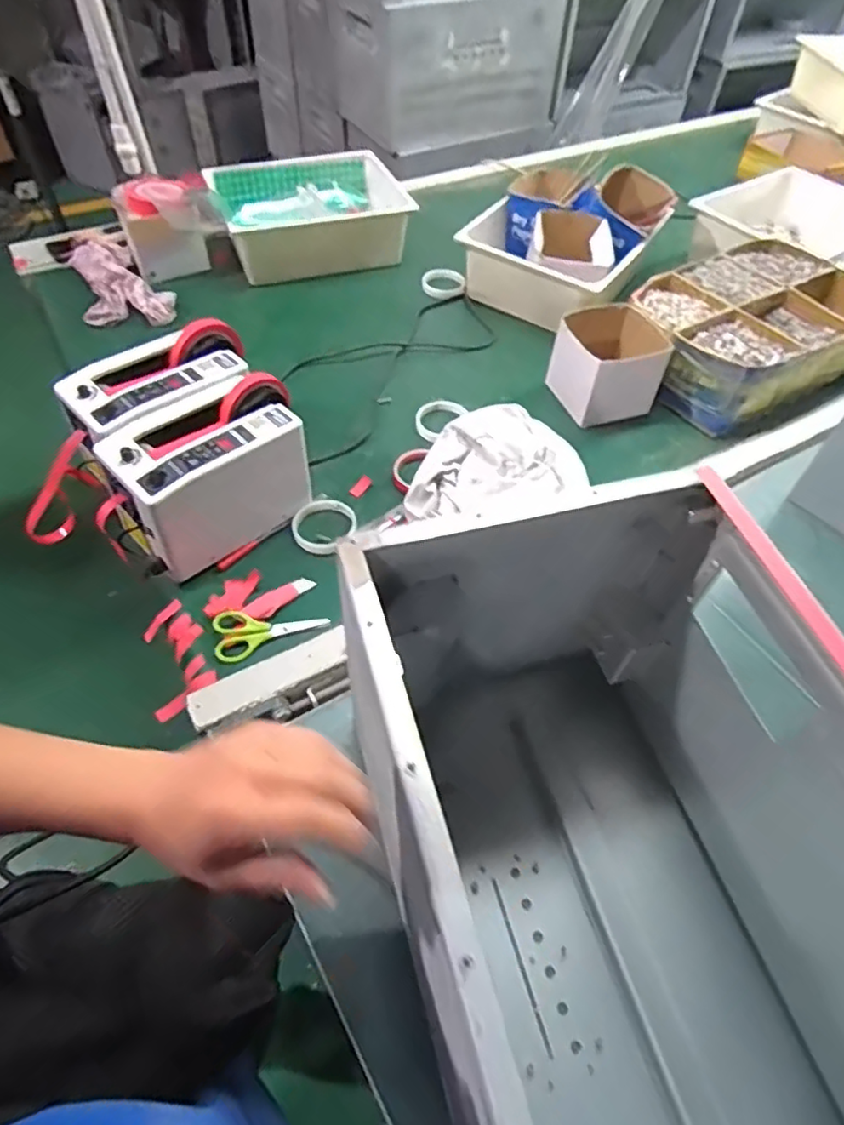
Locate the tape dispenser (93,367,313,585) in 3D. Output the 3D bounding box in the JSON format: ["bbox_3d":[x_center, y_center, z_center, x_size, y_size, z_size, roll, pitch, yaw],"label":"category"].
[{"bbox_3d":[-0.258,-0.108,0.797,0.154,0.141,0.241,38,61,23],"label":"tape dispenser"}]

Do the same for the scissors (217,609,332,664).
[{"bbox_3d":[-0.176,0.076,0.748,0.127,0.012,0.059,-12,55,-11],"label":"scissors"}]

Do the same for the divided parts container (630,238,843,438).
[{"bbox_3d":[0.546,-0.399,1.073,0.423,0.098,0.279,-25,58,-20],"label":"divided parts container"}]

